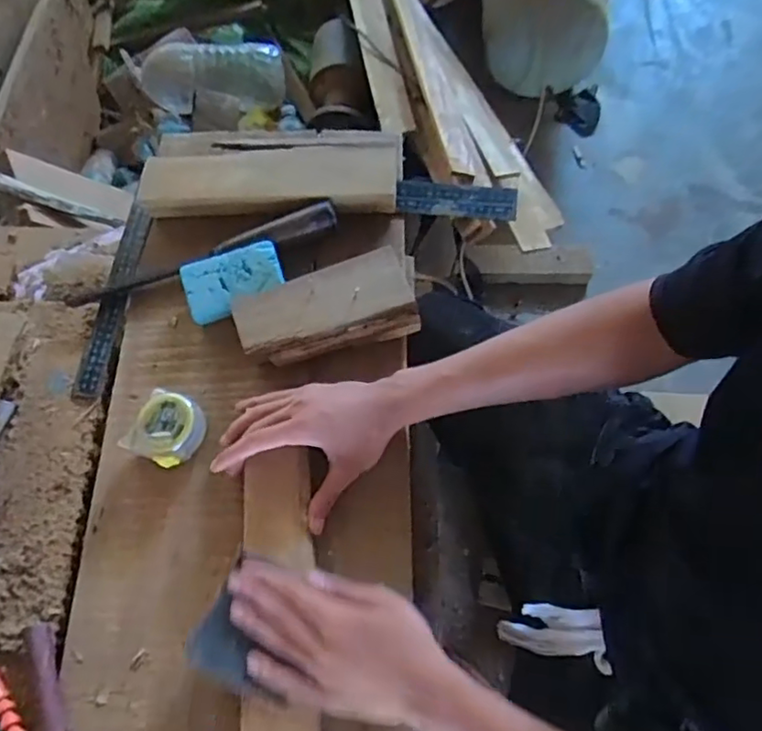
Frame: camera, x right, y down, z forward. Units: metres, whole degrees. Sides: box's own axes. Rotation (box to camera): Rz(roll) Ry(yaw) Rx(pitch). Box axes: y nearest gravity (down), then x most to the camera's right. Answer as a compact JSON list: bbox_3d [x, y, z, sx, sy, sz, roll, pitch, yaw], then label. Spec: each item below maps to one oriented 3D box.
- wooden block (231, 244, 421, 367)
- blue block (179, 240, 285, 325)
[{"bbox_3d":[-0.053,-0.060,0.625,0.179,0.039,0.085,-16,67,-5],"label":"wooden block"},{"bbox_3d":[-0.154,-0.089,0.647,0.102,0.023,0.064,-18,85,-4],"label":"blue block"}]

